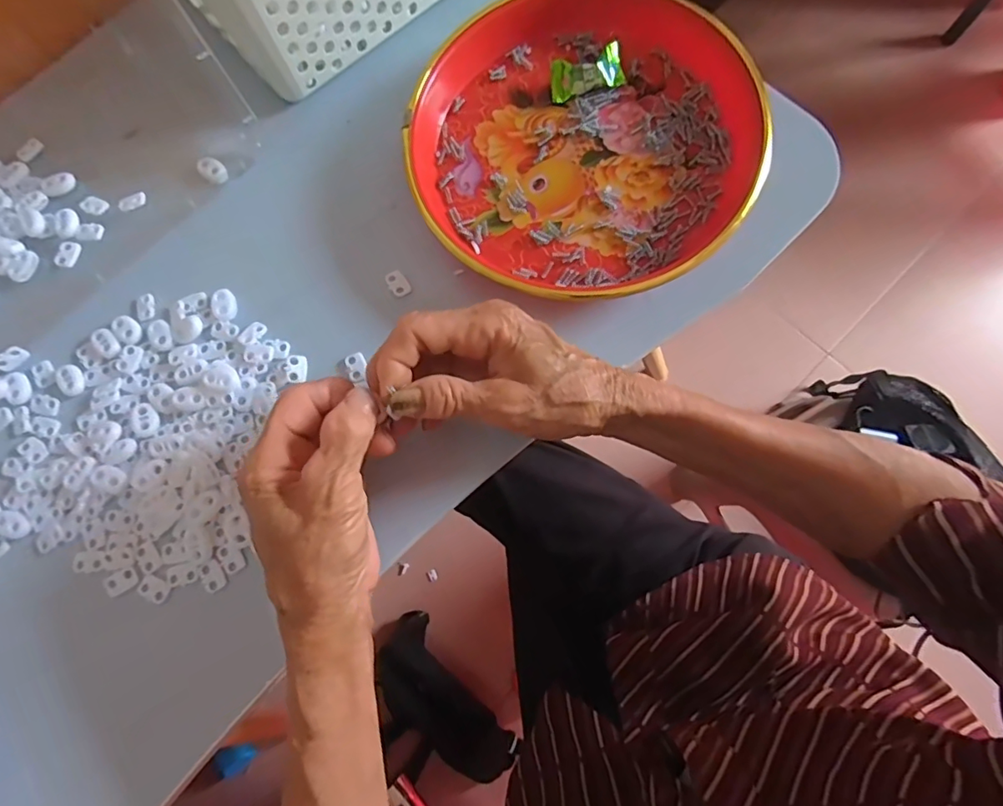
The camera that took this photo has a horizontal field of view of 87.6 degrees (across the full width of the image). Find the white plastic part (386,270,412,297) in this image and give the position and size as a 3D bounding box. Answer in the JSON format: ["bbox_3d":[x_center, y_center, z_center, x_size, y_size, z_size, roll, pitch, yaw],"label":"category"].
[{"bbox_3d":[-0.067,-0.078,0.342,0.013,0.007,0.018,-32,80,-5],"label":"white plastic part"}]

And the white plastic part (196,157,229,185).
[{"bbox_3d":[-0.202,-0.163,0.366,0.023,0.004,0.015,34,81,7],"label":"white plastic part"}]

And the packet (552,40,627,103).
[{"bbox_3d":[0.057,-0.221,0.348,0.048,0.014,0.026,-13,79,-2],"label":"packet"}]

